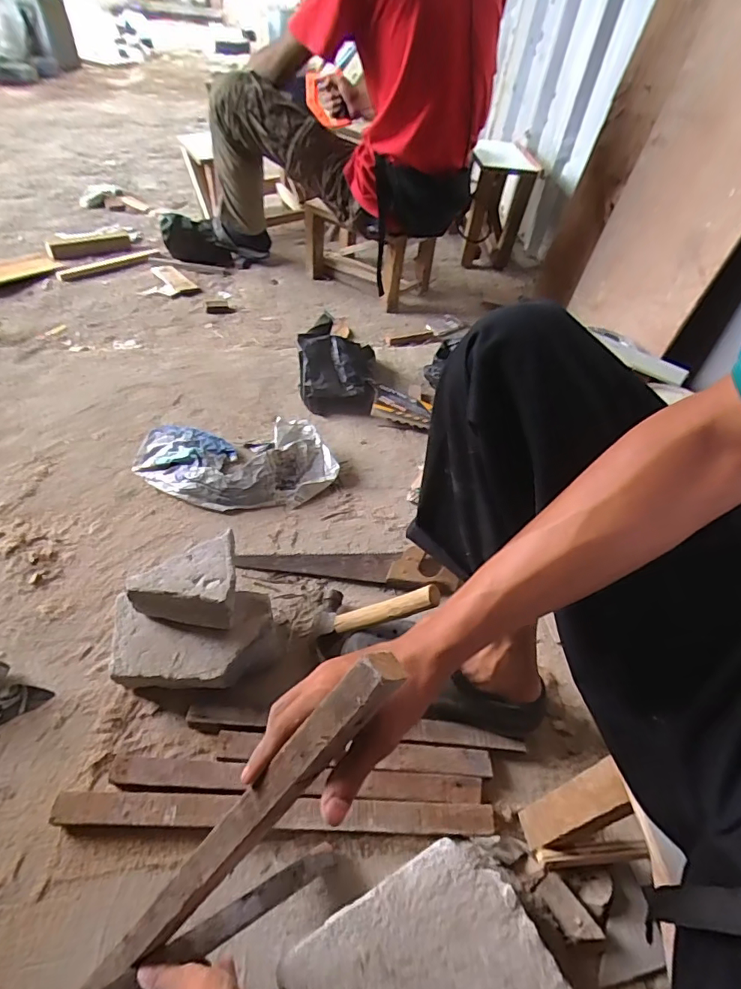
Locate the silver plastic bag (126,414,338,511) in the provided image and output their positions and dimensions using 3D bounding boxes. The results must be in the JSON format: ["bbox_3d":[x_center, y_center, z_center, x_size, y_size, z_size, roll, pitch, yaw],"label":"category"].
[{"bbox_3d":[-0.251,-0.063,0.937,0.369,0.055,0.193,2,49,-5],"label":"silver plastic bag"}]

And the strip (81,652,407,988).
[{"bbox_3d":[-0.109,0.268,0.375,0.028,0.420,0.029,12,31,-54],"label":"strip"}]

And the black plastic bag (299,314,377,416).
[{"bbox_3d":[-0.073,-0.283,1.123,0.165,0.131,0.202,3,48,-4],"label":"black plastic bag"}]

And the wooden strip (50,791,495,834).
[{"bbox_3d":[-0.107,0.371,0.583,0.494,0.027,0.033,3,48,-3],"label":"wooden strip"}]

